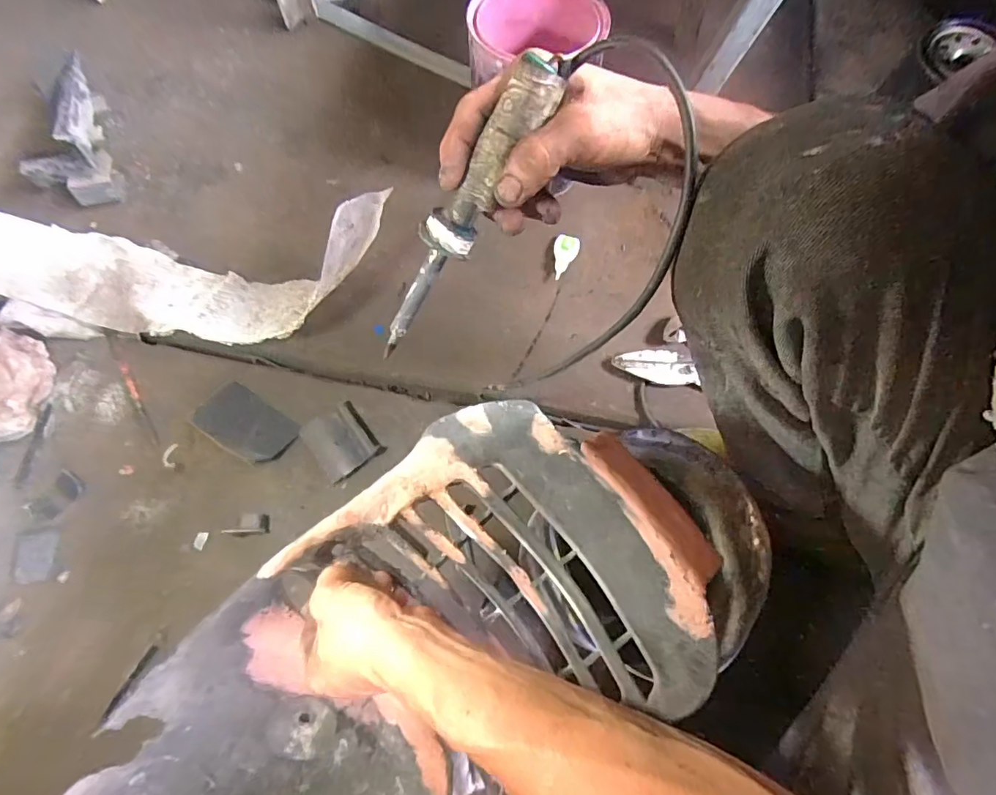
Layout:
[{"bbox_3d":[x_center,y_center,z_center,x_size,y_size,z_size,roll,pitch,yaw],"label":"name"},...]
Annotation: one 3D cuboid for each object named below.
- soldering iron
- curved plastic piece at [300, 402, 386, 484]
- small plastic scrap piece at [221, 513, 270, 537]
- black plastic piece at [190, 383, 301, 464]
[{"bbox_3d":[-0.028,-0.104,0.307,0.022,0.197,0.028,-16,61,-50],"label":"soldering iron"},{"bbox_3d":[-0.185,0.051,0.596,0.068,0.016,0.081,-37,72,-14],"label":"curved plastic piece"},{"bbox_3d":[-0.277,0.139,0.559,0.043,0.026,0.025,-3,67,-1],"label":"small plastic scrap piece"},{"bbox_3d":[-0.302,0.031,0.608,0.118,0.019,0.069,32,71,13],"label":"black plastic piece"}]

